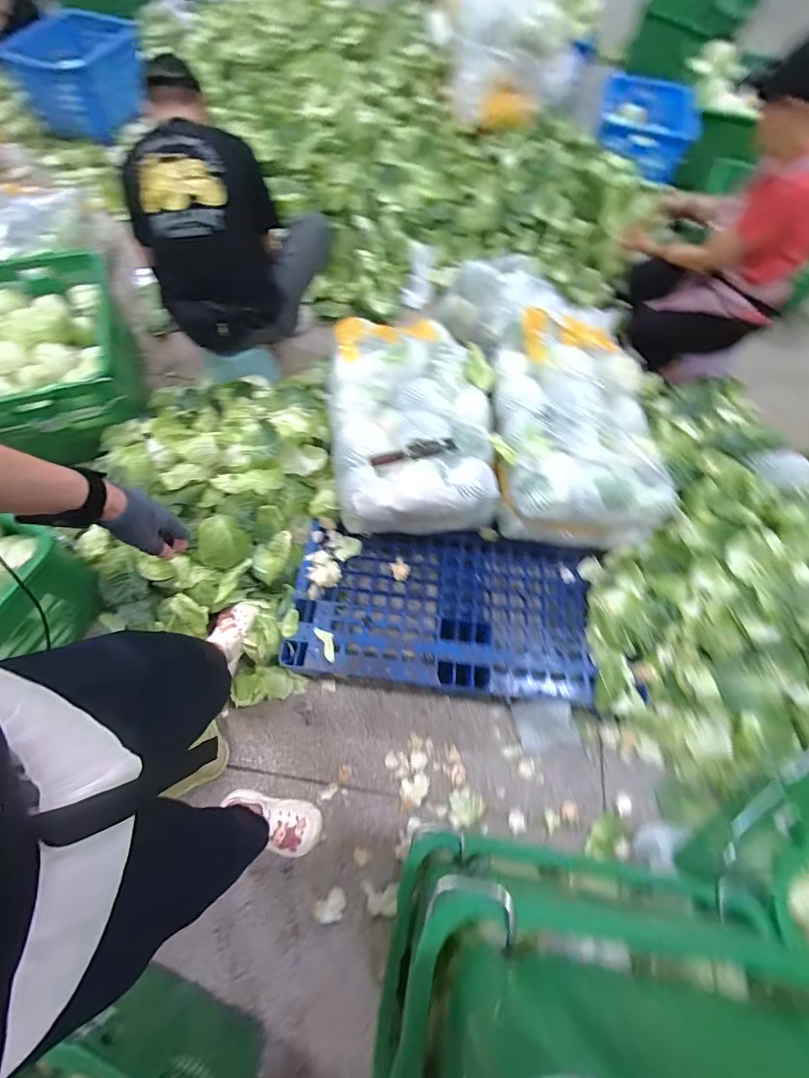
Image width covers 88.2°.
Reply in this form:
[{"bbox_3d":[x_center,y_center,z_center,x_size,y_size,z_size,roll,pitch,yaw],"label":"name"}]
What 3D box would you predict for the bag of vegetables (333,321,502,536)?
[{"bbox_3d":[0.010,-0.374,1.279,0.471,0.204,0.698,-4,71,-1],"label":"bag of vegetables"}]

